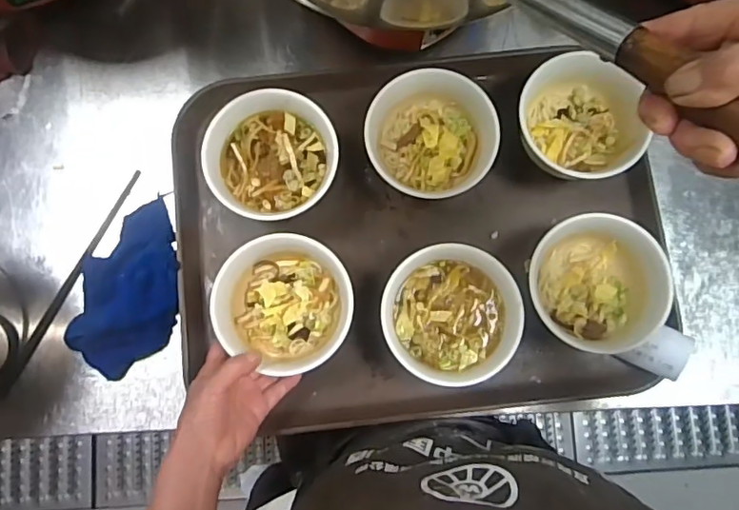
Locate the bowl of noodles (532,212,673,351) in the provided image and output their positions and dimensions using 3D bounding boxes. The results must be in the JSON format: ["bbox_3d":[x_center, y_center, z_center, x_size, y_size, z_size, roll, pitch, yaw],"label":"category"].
[{"bbox_3d":[0.214,0.029,0.526,0.120,0.071,0.129,0,81,-1],"label":"bowl of noodles"}]

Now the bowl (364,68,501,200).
[{"bbox_3d":[0.060,-0.129,0.547,0.125,0.062,0.140,-3,81,-1],"label":"bowl"}]

